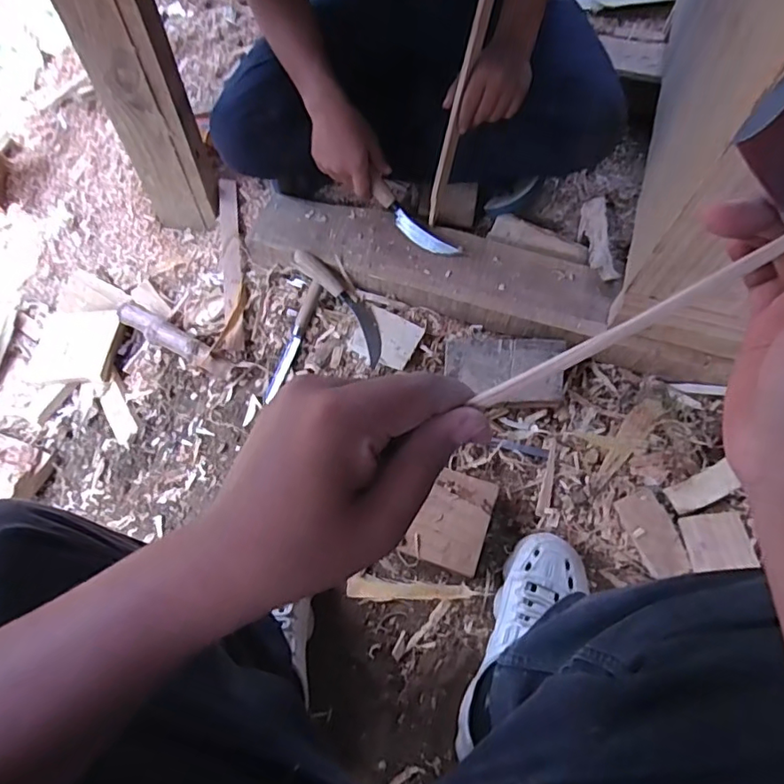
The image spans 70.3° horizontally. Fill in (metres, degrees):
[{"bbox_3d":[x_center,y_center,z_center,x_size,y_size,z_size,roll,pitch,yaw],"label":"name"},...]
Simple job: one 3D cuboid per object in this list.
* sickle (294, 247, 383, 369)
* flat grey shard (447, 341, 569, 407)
[{"bbox_3d":[-0.068,-0.129,0.818,0.049,0.041,0.206,-34,75,-11],"label":"sickle"},{"bbox_3d":[0.158,-0.030,0.783,0.160,0.022,0.092,-2,79,5],"label":"flat grey shard"}]

